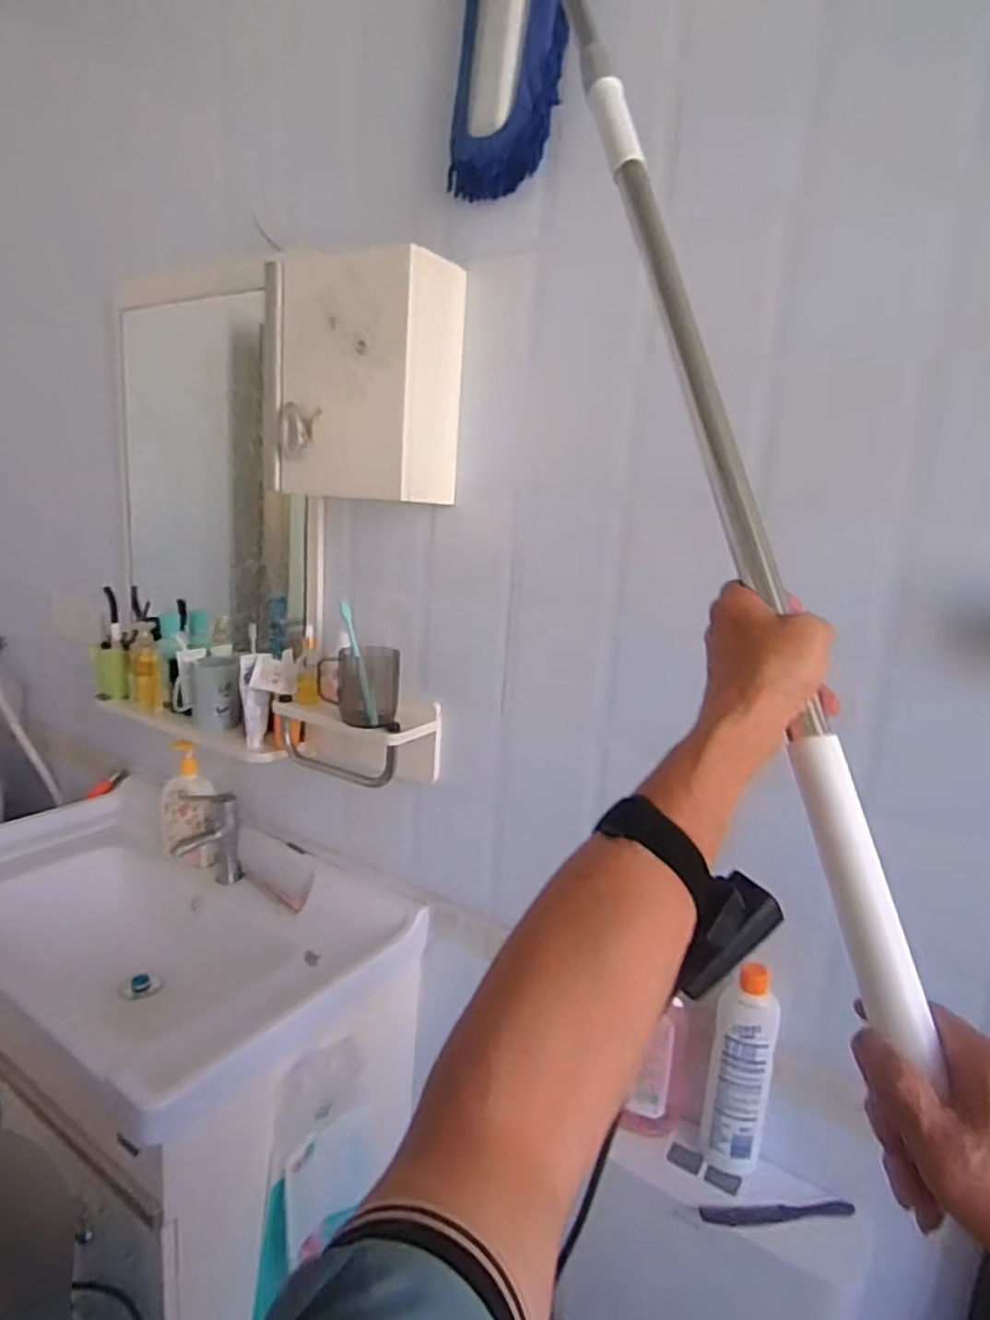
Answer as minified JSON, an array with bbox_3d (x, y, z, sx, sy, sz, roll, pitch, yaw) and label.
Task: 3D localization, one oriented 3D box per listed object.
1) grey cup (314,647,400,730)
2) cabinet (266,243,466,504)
[{"bbox_3d":[-0.194,0.033,1.030,0.114,0.101,0.091,2,12,-7],"label":"grey cup"},{"bbox_3d":[-0.179,-0.369,0.973,0.235,0.283,0.136,12,14,33],"label":"cabinet"}]

